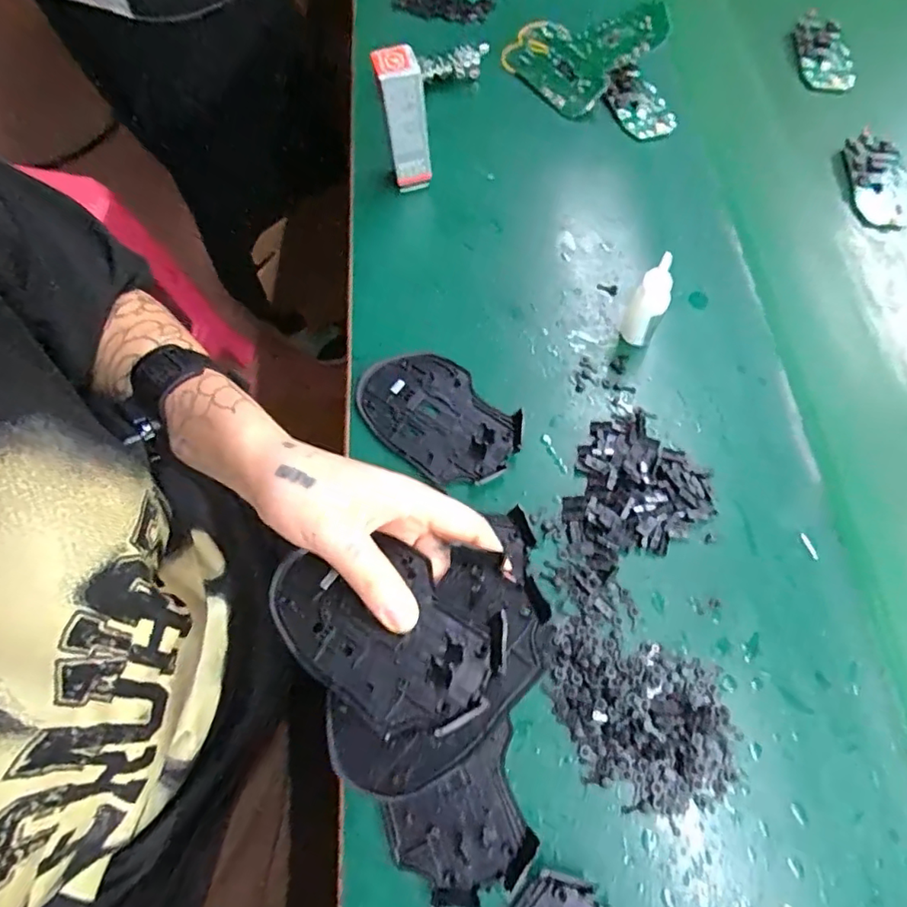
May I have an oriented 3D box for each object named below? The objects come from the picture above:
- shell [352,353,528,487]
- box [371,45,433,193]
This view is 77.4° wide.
[{"bbox_3d":[-0.011,-0.025,0.377,0.111,0.012,0.071,39,72,15],"label":"shell"},{"bbox_3d":[-0.036,-0.245,0.425,0.032,0.101,0.025,-14,67,-6],"label":"box"}]

